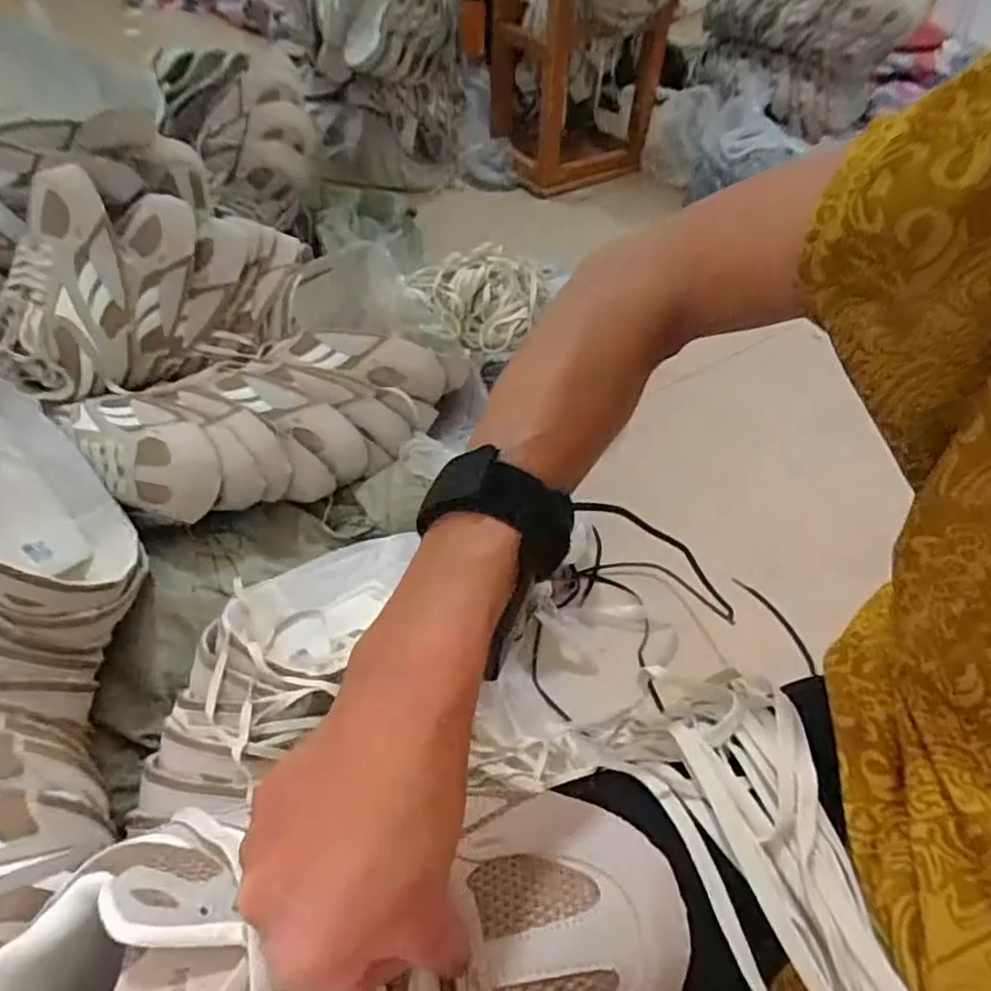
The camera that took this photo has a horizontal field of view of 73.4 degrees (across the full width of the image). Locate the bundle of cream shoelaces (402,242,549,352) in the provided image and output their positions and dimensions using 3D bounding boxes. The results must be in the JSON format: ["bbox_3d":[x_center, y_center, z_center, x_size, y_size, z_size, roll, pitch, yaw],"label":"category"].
[{"bbox_3d":[-0.022,-0.262,0.858,0.178,0.072,0.159,-6,49,-7],"label":"bundle of cream shoelaces"}]

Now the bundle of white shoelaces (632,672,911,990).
[{"bbox_3d":[0.144,0.206,0.237,0.078,0.039,0.311,-12,50,-12],"label":"bundle of white shoelaces"}]

